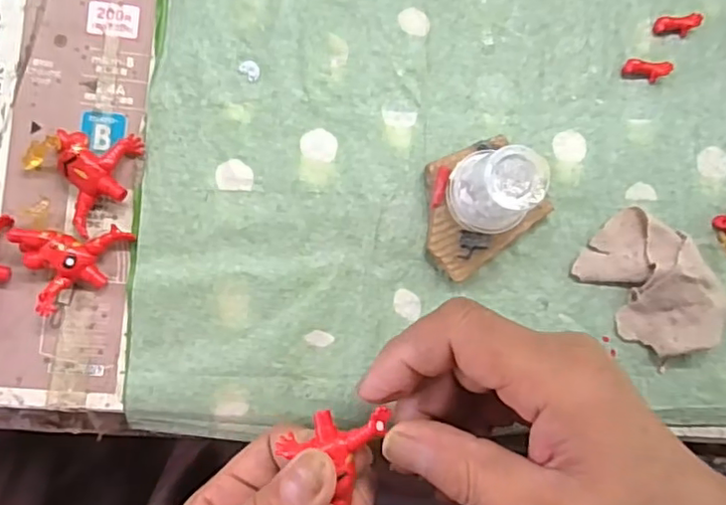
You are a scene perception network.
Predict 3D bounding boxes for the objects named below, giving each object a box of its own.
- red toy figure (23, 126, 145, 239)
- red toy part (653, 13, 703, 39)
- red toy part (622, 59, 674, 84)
[{"bbox_3d":[-0.124,-0.040,0.269,0.046,0.015,0.043,-40,91,-6],"label":"red toy figure"},{"bbox_3d":[0.163,-0.118,0.308,0.023,0.007,0.010,-6,88,-6],"label":"red toy part"},{"bbox_3d":[0.145,-0.093,0.305,0.023,0.007,0.011,7,86,-5],"label":"red toy part"}]

